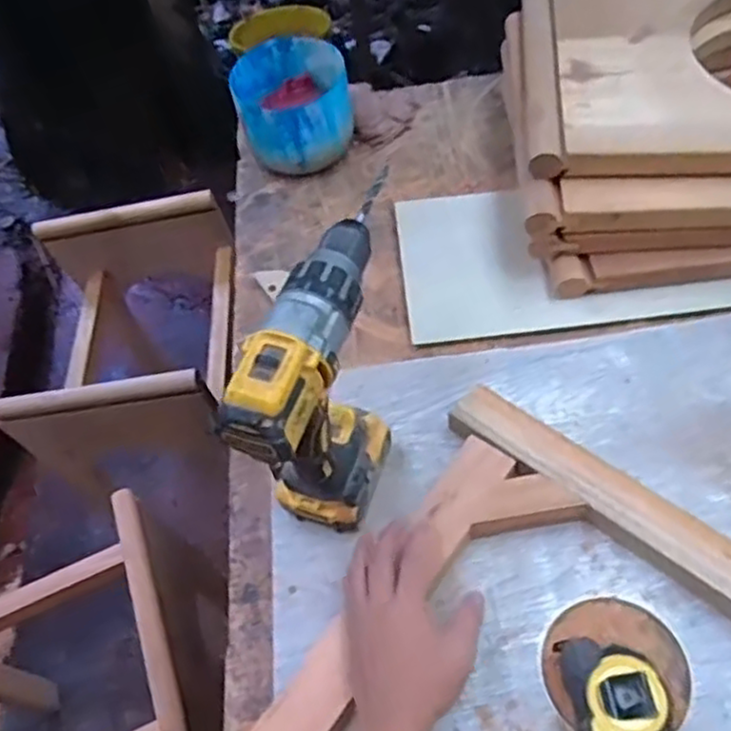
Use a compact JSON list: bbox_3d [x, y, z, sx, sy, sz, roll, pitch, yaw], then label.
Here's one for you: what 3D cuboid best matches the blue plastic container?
[{"bbox_3d":[-0.099,-0.354,0.987,0.156,0.101,0.179,-11,55,1],"label":"blue plastic container"}]

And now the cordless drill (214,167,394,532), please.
[{"bbox_3d":[-0.025,0.030,0.620,0.070,0.262,0.212,15,59,17],"label":"cordless drill"}]

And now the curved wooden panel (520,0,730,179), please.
[{"bbox_3d":[0.488,-0.365,0.857,0.580,0.070,0.392,1,56,9],"label":"curved wooden panel"}]

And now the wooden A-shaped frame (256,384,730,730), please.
[{"bbox_3d":[0.119,0.267,0.574,0.390,0.025,0.466,36,66,26],"label":"wooden A-shaped frame"}]

